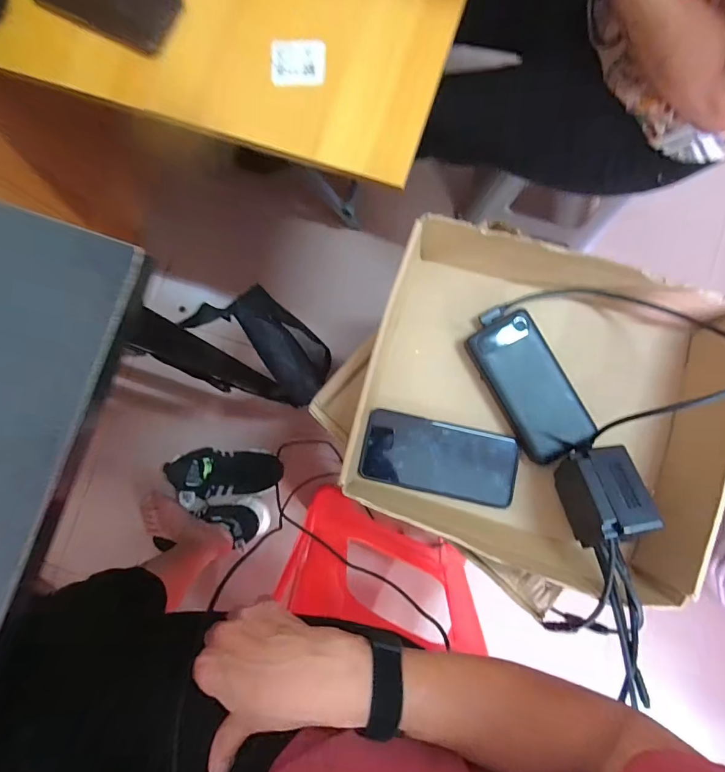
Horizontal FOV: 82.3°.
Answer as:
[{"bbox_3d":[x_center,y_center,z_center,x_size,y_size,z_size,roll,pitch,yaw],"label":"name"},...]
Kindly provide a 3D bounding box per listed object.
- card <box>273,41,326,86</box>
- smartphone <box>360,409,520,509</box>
[{"bbox_3d":[-0.071,-0.360,0.462,0.060,0.004,0.054,-1,86,0],"label":"card"},{"bbox_3d":[0.082,0.077,0.445,0.161,0.017,0.075,12,86,0],"label":"smartphone"}]

